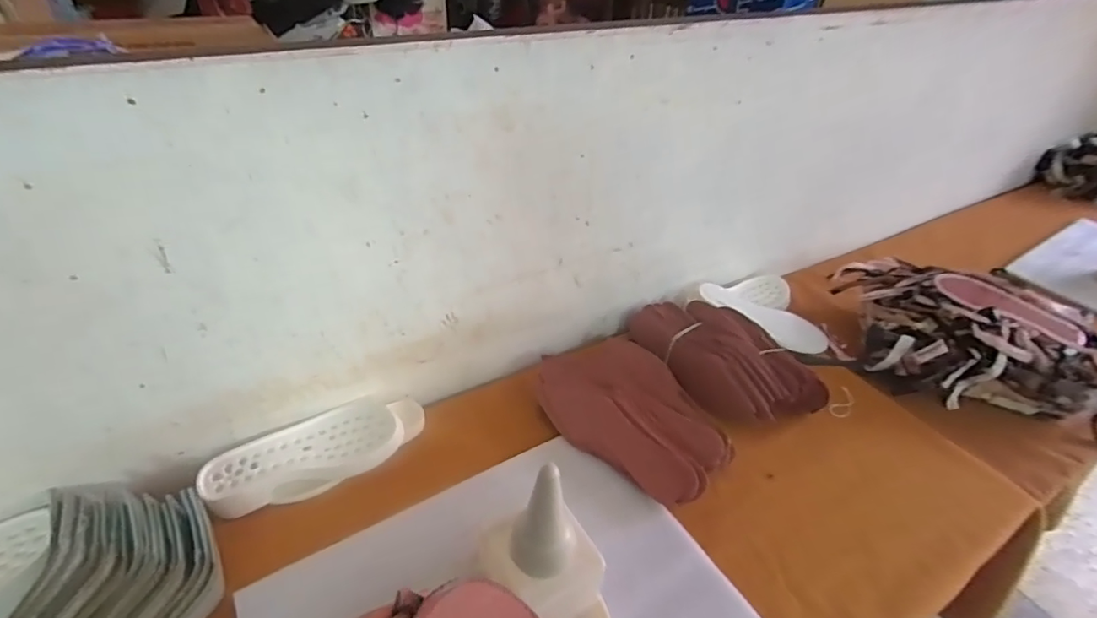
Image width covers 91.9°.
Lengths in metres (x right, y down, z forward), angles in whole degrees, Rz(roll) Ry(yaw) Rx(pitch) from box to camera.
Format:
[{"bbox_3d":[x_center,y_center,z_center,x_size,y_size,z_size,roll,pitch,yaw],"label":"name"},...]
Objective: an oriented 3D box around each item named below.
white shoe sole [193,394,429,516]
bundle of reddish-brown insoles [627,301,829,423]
[{"bbox_3d":[-0.325,0.205,0.764,0.297,0.060,0.105,-16,42,-23],"label":"white shoe sole"},{"bbox_3d":[0.307,0.086,0.947,0.194,0.082,0.308,-15,41,-22],"label":"bundle of reddish-brown insoles"}]

